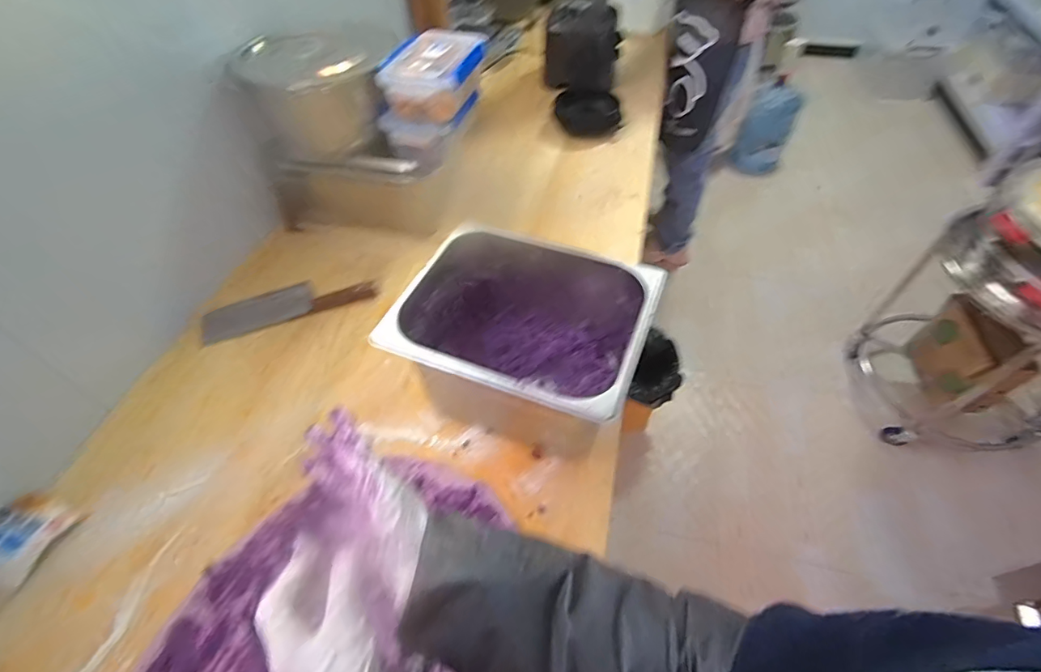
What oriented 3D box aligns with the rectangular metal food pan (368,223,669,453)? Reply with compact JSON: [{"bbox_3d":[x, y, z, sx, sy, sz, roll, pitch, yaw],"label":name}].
[{"bbox_3d":[0.006,0.014,0.690,0.308,0.185,0.252,19,55,16],"label":"rectangular metal food pan"}]

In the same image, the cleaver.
[{"bbox_3d":[-0.420,-0.061,0.869,0.297,0.016,0.086,-20,54,-13],"label":"cleaver"}]

